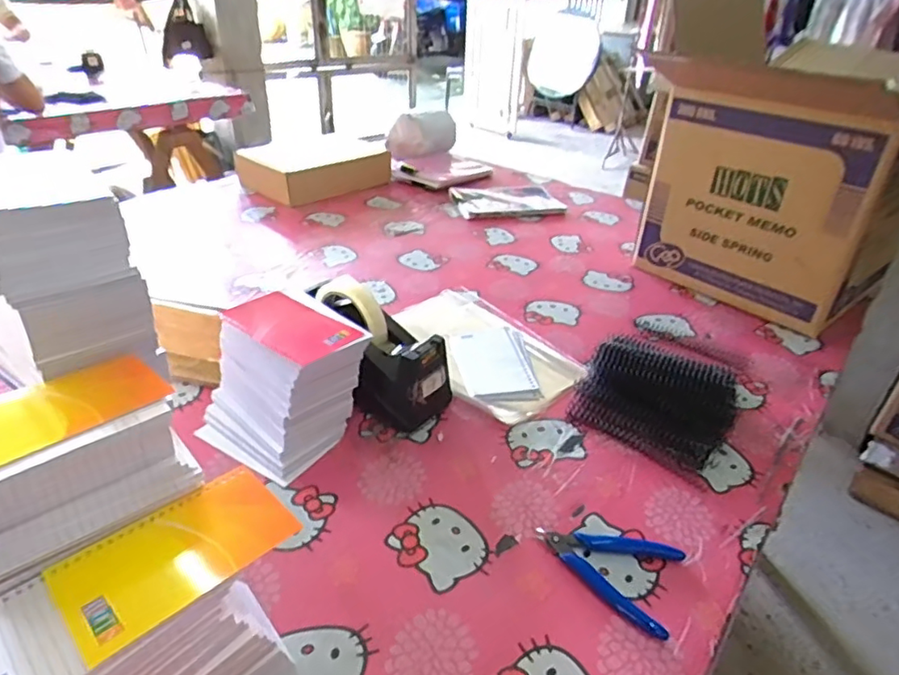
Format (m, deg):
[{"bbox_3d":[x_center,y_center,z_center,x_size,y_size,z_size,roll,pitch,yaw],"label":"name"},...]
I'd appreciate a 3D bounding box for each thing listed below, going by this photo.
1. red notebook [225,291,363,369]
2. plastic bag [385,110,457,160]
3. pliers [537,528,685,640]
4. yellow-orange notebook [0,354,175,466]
[{"bbox_3d":[-0.162,-0.014,0.585,0.133,0.007,0.082,27,39,32],"label":"red notebook"},{"bbox_3d":[-0.068,-0.518,1.455,0.083,0.098,0.194,28,40,34],"label":"plastic bag"},{"bbox_3d":[0.130,0.192,0.483,0.112,0.012,0.081,16,34,19],"label":"pliers"},{"bbox_3d":[-0.257,0.046,0.372,0.074,0.004,0.129,29,41,35],"label":"yellow-orange notebook"}]

